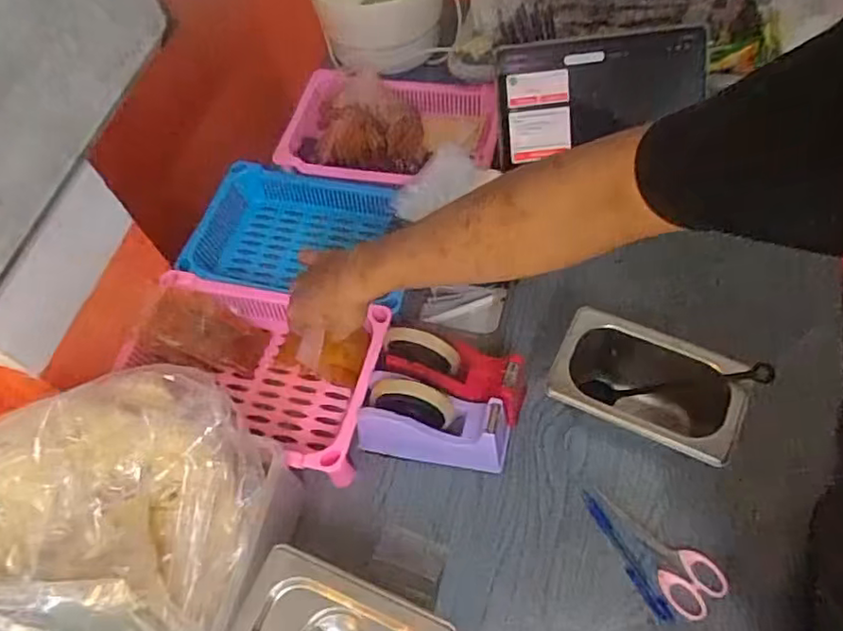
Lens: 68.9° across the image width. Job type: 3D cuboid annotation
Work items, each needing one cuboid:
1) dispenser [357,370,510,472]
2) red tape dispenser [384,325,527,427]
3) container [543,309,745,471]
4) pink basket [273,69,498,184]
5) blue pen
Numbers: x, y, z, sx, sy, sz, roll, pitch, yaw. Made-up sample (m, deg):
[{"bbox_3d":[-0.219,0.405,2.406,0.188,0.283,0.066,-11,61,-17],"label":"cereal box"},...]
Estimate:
[{"bbox_3d":[0.016,0.109,0.653,0.155,0.102,0.069,6,61,11],"label":"dispenser"},{"bbox_3d":[0.038,0.060,0.672,0.155,0.071,0.060,16,63,16],"label":"red tape dispenser"},{"bbox_3d":[0.221,0.086,0.639,0.173,0.107,0.109,25,66,20],"label":"container"},{"bbox_3d":[-0.046,-0.263,0.883,0.295,0.075,0.185,3,60,9],"label":"pink basket"},{"bbox_3d":[0.202,0.237,0.614,0.017,0.012,0.135,-25,60,-7],"label":"blue pen"}]

